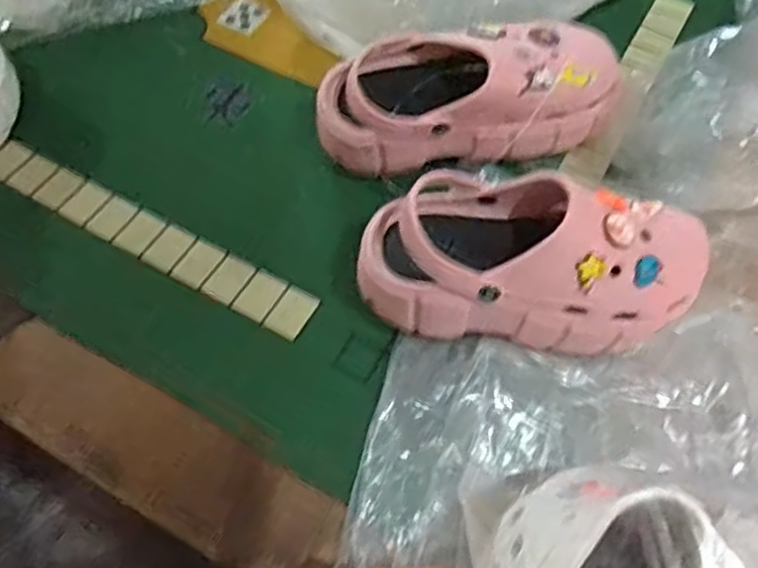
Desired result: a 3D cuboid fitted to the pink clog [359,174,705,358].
[{"bbox_3d":[0.116,-0.016,0.531,0.253,0.107,0.102,6,59,0],"label":"pink clog"}]

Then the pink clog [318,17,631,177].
[{"bbox_3d":[0.076,-0.161,0.614,0.255,0.089,0.093,-9,60,-8],"label":"pink clog"}]

